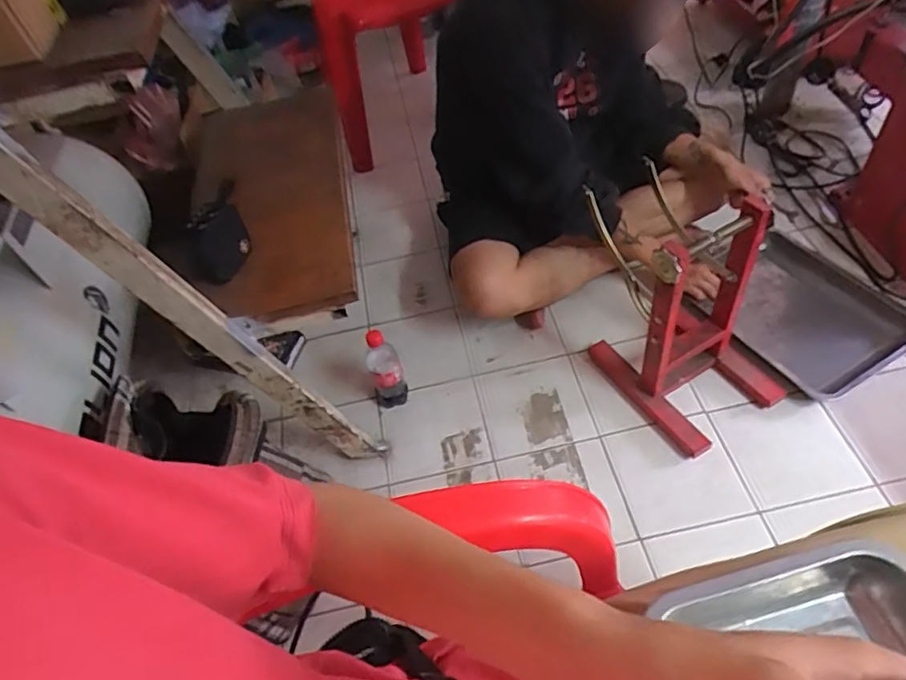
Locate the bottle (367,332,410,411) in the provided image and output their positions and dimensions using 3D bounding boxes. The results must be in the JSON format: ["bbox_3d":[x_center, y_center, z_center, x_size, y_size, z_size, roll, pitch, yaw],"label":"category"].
[{"bbox_3d":[-0.131,0.051,1.187,0.063,0.189,0.061,-20,50,-9],"label":"bottle"}]

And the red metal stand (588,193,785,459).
[{"bbox_3d":[0.424,-0.049,1.074,0.242,0.392,0.288,-29,53,-17],"label":"red metal stand"}]

